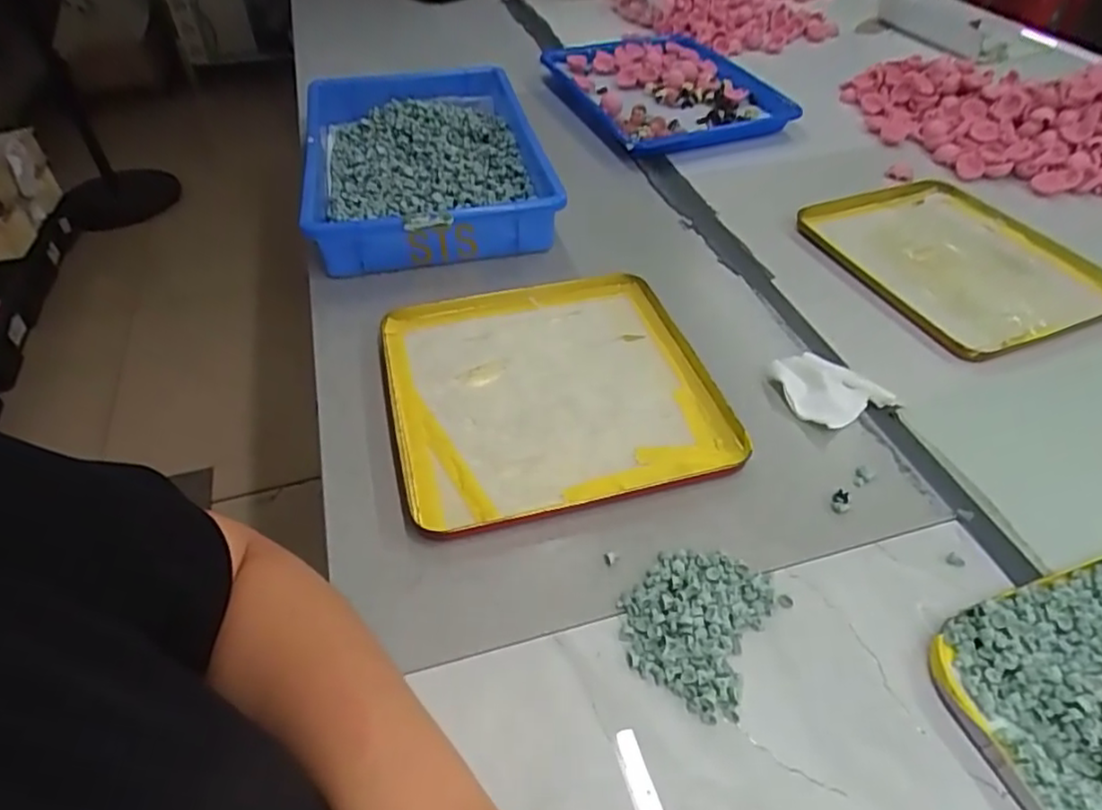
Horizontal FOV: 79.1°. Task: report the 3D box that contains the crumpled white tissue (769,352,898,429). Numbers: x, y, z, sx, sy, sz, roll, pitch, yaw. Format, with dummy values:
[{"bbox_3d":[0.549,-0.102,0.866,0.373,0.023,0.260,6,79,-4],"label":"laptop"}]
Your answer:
[{"bbox_3d":[0.213,-0.014,0.520,0.071,0.016,0.074,-20,48,-17],"label":"crumpled white tissue"}]

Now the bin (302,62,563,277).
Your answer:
[{"bbox_3d":[-0.150,-0.297,0.783,0.259,0.070,0.447,-10,45,-7],"label":"bin"}]

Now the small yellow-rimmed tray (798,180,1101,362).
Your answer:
[{"bbox_3d":[0.385,-0.141,0.630,0.202,0.020,0.238,-17,47,-14],"label":"small yellow-rimmed tray"}]

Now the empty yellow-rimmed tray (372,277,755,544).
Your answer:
[{"bbox_3d":[-0.003,-0.015,0.525,0.237,0.019,0.244,-13,46,-10],"label":"empty yellow-rimmed tray"}]

